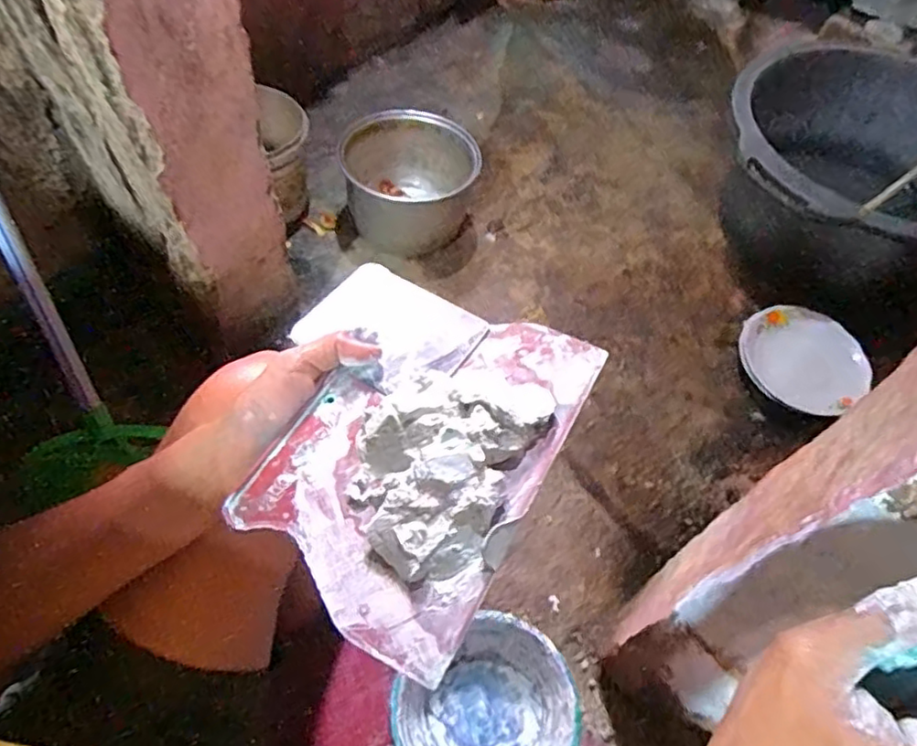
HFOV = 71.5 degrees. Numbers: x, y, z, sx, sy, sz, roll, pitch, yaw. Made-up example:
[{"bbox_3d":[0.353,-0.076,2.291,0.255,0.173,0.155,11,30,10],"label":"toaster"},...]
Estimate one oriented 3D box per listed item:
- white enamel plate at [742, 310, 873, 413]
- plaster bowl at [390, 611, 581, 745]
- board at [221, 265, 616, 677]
[{"bbox_3d":[0.581,-0.023,1.068,0.181,0.021,0.206,-16,59,3],"label":"white enamel plate"},{"bbox_3d":[0.036,0.390,0.714,0.195,0.074,0.173,-34,66,-22],"label":"plaster bowl"},{"bbox_3d":[-0.037,0.028,0.355,0.174,0.035,0.206,27,60,12],"label":"board"}]

